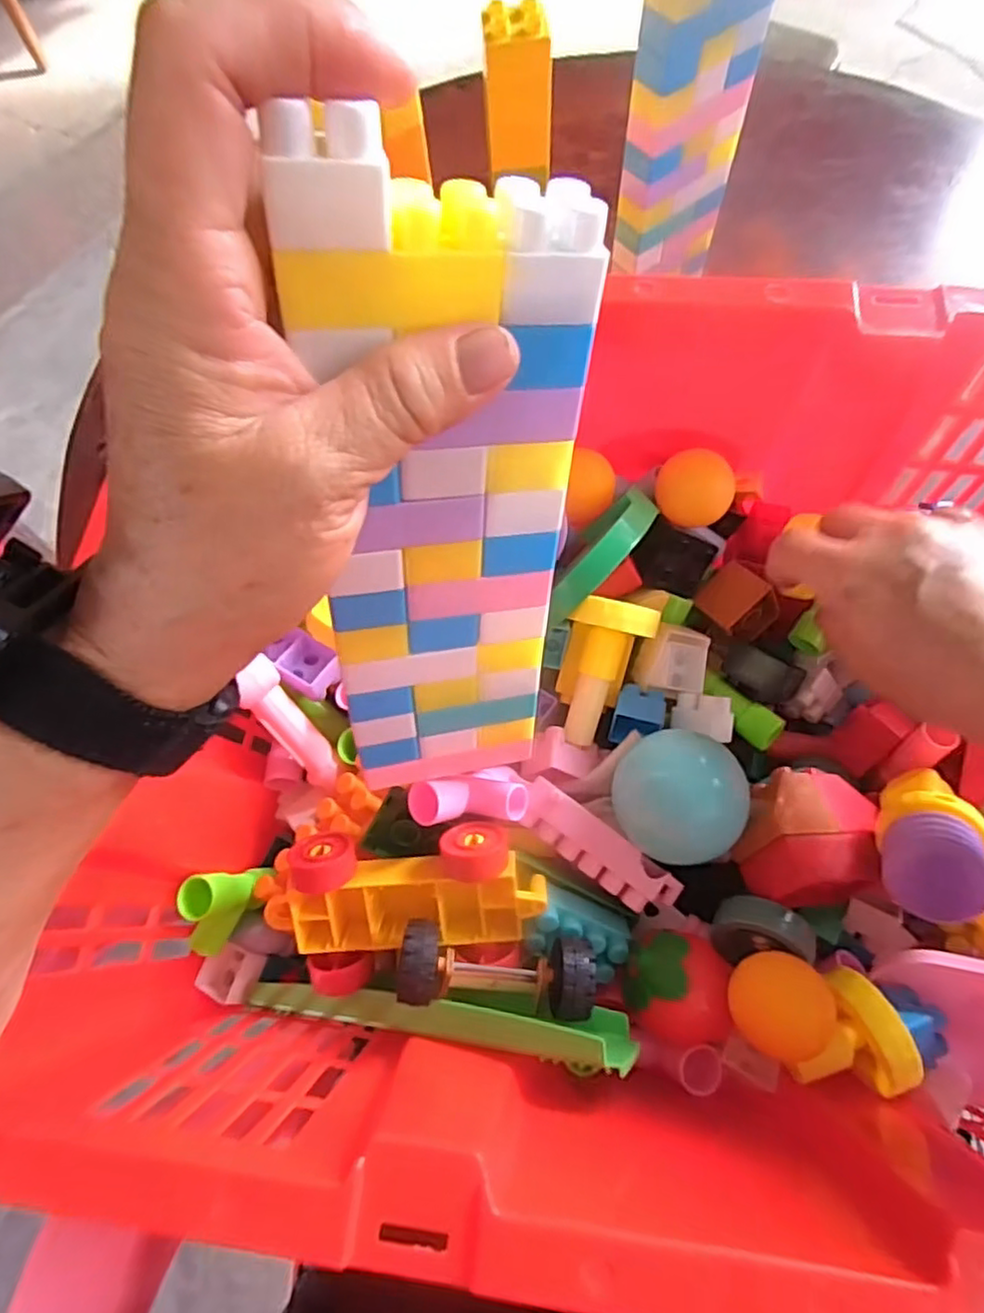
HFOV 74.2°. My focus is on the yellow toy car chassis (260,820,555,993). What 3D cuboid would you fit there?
[{"bbox_3d":[-0.037,0.105,0.276,0.114,0.035,0.060,-8,69,0],"label":"yellow toy car chassis"}]

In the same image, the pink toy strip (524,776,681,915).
[{"bbox_3d":[0.048,0.087,0.292,0.077,0.015,0.022,35,75,14],"label":"pink toy strip"}]

